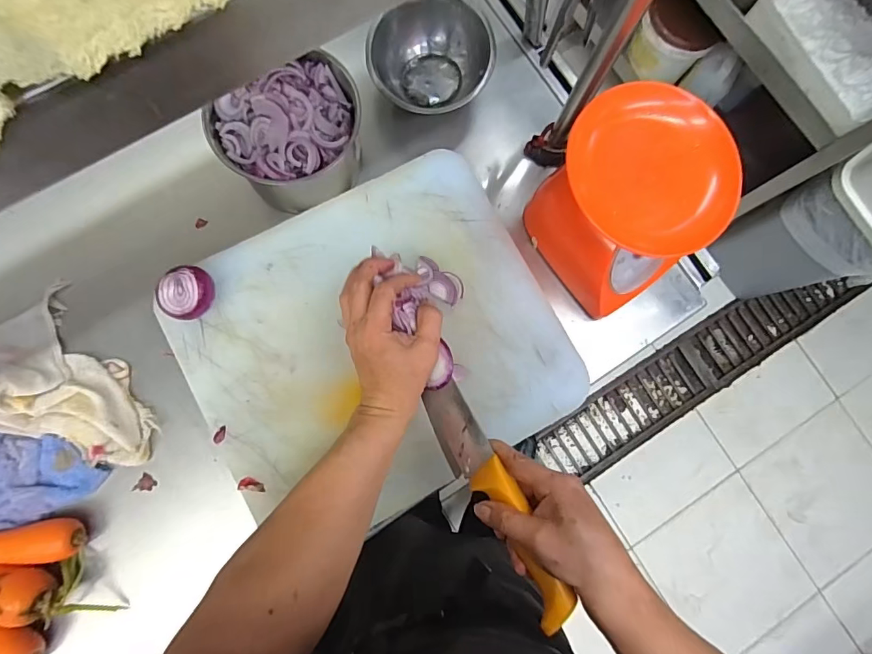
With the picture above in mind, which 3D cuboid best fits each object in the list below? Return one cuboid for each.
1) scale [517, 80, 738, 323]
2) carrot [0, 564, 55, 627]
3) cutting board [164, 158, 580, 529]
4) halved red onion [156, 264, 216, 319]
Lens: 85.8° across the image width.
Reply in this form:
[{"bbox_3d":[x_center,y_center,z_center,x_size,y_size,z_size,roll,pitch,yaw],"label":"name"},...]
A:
[{"bbox_3d":[0.196,-0.125,0.484,0.127,0.174,0.160,-34,85,-7],"label":"scale"},{"bbox_3d":[-0.428,0.249,0.448,0.114,0.030,0.040,18,81,0],"label":"carrot"},{"bbox_3d":[-0.063,0.019,0.525,0.387,0.020,0.338,-30,84,-7],"label":"cutting board"},{"bbox_3d":[-0.263,-0.035,0.496,0.045,0.036,0.054,-2,82,-3],"label":"halved red onion"}]

